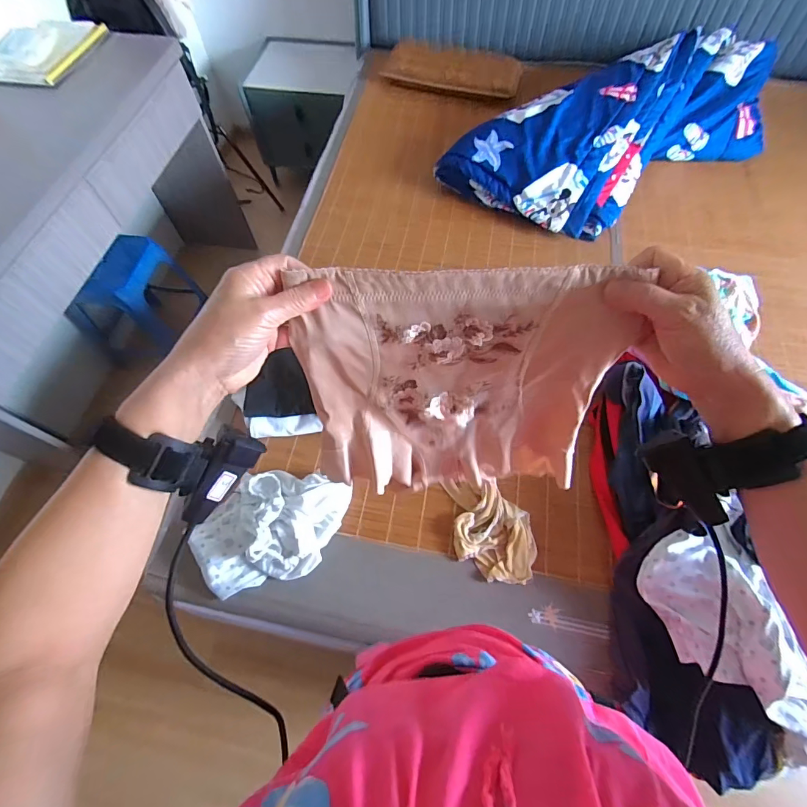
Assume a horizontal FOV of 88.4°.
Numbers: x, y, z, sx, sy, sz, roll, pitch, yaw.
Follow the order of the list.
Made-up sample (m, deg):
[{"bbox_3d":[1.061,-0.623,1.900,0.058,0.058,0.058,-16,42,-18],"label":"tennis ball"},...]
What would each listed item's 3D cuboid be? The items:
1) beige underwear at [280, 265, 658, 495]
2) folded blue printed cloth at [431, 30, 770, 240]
[{"bbox_3d":[0.053,0.001,0.431,0.273,0.304,0.083,-1,63,0],"label":"beige underwear"},{"bbox_3d":[0.690,-0.807,1.240,1.111,0.185,0.460,-25,66,-11],"label":"folded blue printed cloth"}]

